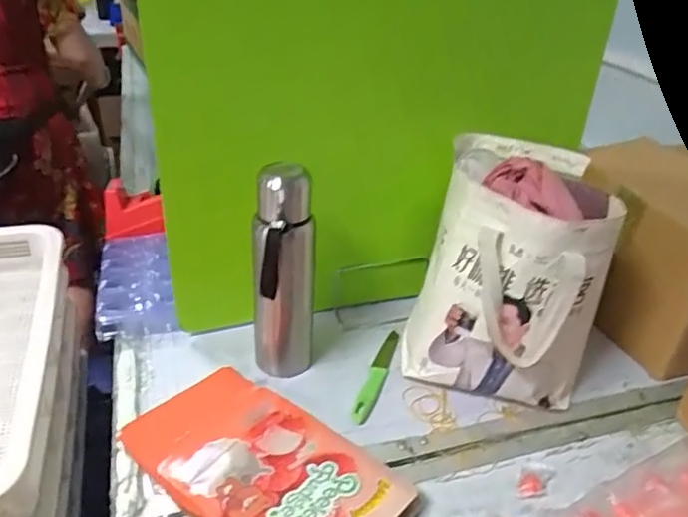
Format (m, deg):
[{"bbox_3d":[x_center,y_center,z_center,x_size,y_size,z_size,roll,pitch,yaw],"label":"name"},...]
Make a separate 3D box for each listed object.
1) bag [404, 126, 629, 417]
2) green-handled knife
[{"bbox_3d":[0.211,0.023,0.749,0.225,0.287,0.215,20,36,25],"label":"bag"},{"bbox_3d":[0.047,0.153,0.780,0.025,0.007,0.182,13,33,15],"label":"green-handled knife"}]

